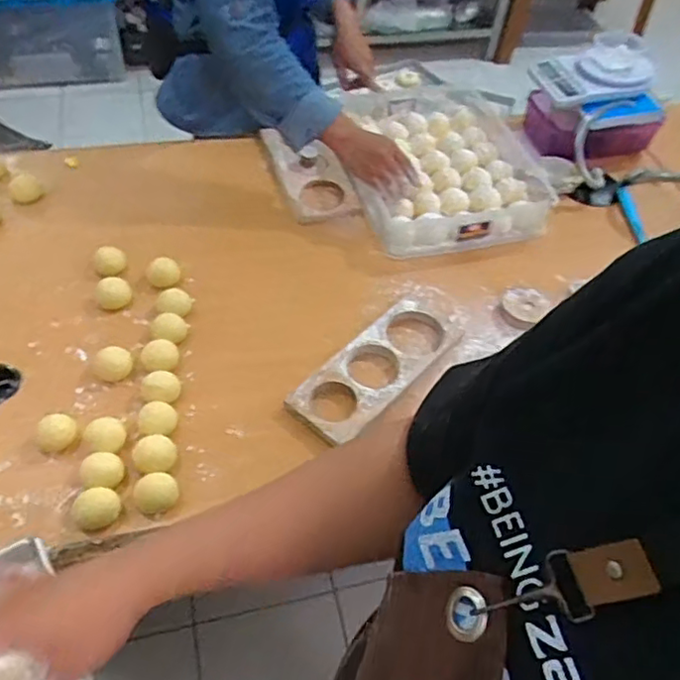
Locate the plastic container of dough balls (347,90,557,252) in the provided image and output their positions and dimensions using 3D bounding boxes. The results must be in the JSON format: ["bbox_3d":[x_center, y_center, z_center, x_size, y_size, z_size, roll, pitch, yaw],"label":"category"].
[{"bbox_3d":[0.183,-0.326,1.098,0.332,0.056,0.428,-5,52,-9],"label":"plastic container of dough balls"}]

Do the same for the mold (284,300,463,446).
[{"bbox_3d":[0.051,0.034,0.808,0.106,0.038,0.257,38,58,23],"label":"mold"}]

